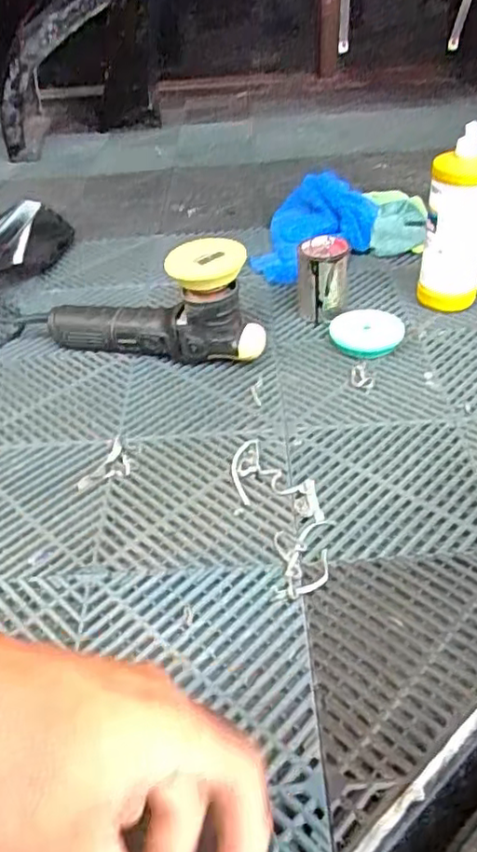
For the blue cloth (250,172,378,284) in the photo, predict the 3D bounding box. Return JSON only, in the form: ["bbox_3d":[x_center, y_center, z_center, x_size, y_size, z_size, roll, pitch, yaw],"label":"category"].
[{"bbox_3d":[0.140,-0.348,1.130,0.185,0.034,0.274,2,53,22],"label":"blue cloth"}]

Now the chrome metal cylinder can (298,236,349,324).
[{"bbox_3d":[0.121,-0.210,0.942,0.072,0.101,0.070,2,40,9],"label":"chrome metal cylinder can"}]

